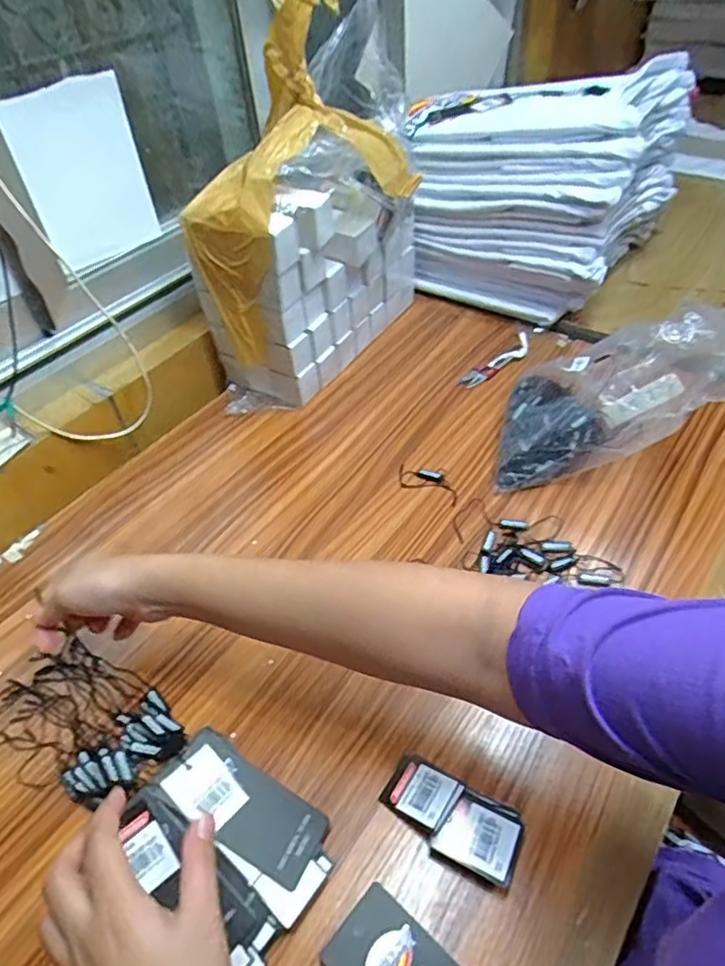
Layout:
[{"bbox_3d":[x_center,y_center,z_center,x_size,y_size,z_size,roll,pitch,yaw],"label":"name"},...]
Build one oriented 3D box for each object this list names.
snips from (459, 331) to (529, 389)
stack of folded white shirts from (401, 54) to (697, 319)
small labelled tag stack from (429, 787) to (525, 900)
[{"bbox_3d":[0.176,-0.156,0.767,0.122,0.014,0.034,-33,51,-24],"label":"snips"},{"bbox_3d":[0.232,-0.401,0.839,0.316,0.240,0.288,22,52,24],"label":"stack of folded white shirts"},{"bbox_3d":[0.078,0.233,0.397,0.050,0.019,0.051,18,50,22],"label":"small labelled tag stack"}]

